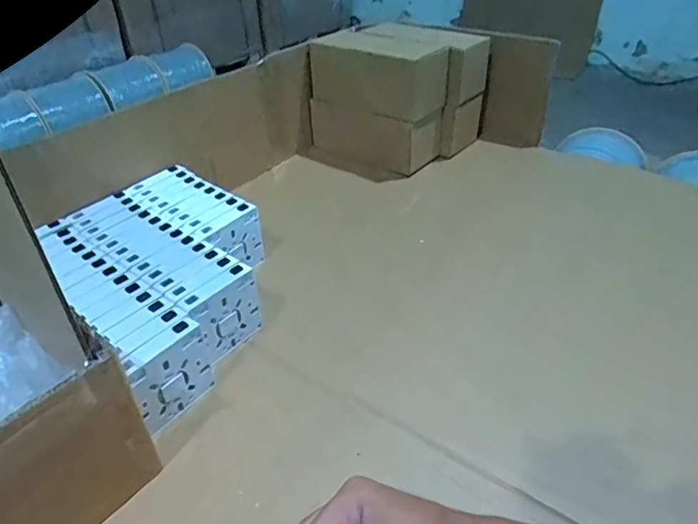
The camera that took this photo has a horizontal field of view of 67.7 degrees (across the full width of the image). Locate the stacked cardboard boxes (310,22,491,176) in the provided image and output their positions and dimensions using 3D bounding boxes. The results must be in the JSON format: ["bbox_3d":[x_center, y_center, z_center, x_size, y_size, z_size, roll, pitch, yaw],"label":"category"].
[{"bbox_3d":[0.075,-0.280,0.888,0.250,0.196,0.162,22,45,32],"label":"stacked cardboard boxes"}]

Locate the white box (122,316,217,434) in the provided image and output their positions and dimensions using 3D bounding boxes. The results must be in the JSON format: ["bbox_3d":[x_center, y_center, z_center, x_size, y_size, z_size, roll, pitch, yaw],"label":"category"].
[{"bbox_3d":[-0.166,0.106,0.487,0.021,0.086,0.076,23,46,32],"label":"white box"}]

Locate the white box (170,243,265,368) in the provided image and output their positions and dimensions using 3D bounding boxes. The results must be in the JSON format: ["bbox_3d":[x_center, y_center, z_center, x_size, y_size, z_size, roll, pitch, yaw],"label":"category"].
[{"bbox_3d":[-0.132,0.056,0.550,0.022,0.086,0.083,23,46,33],"label":"white box"}]

